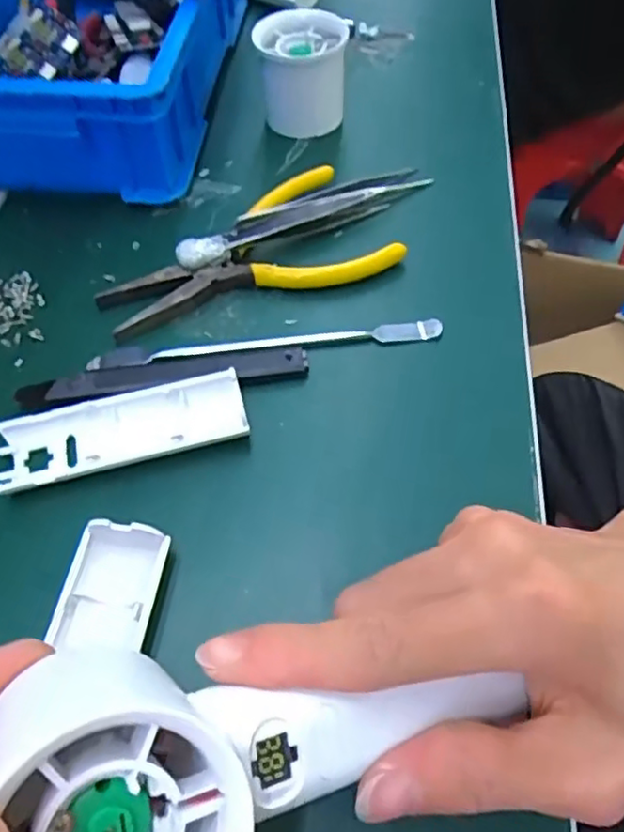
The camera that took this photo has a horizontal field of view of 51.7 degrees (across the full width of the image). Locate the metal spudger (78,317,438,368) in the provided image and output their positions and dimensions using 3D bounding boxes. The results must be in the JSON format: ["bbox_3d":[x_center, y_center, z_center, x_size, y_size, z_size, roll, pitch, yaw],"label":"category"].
[{"bbox_3d":[-0.022,-0.035,0.308,0.168,0.004,0.013,-5,56,-1],"label":"metal spudger"}]

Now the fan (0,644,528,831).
[{"bbox_3d":[-0.007,0.082,0.159,0.129,0.045,0.060,4,53,-19],"label":"fan"}]

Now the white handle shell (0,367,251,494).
[{"bbox_3d":[-0.080,0.006,0.276,0.102,0.015,0.037,-13,56,-7],"label":"white handle shell"}]

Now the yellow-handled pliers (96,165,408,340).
[{"bbox_3d":[-0.037,-0.090,0.338,0.152,0.018,0.078,-17,57,-9],"label":"yellow-handled pliers"}]

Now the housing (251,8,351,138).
[{"bbox_3d":[-0.006,-0.212,0.396,0.051,0.051,0.046,4,56,5],"label":"housing"}]

